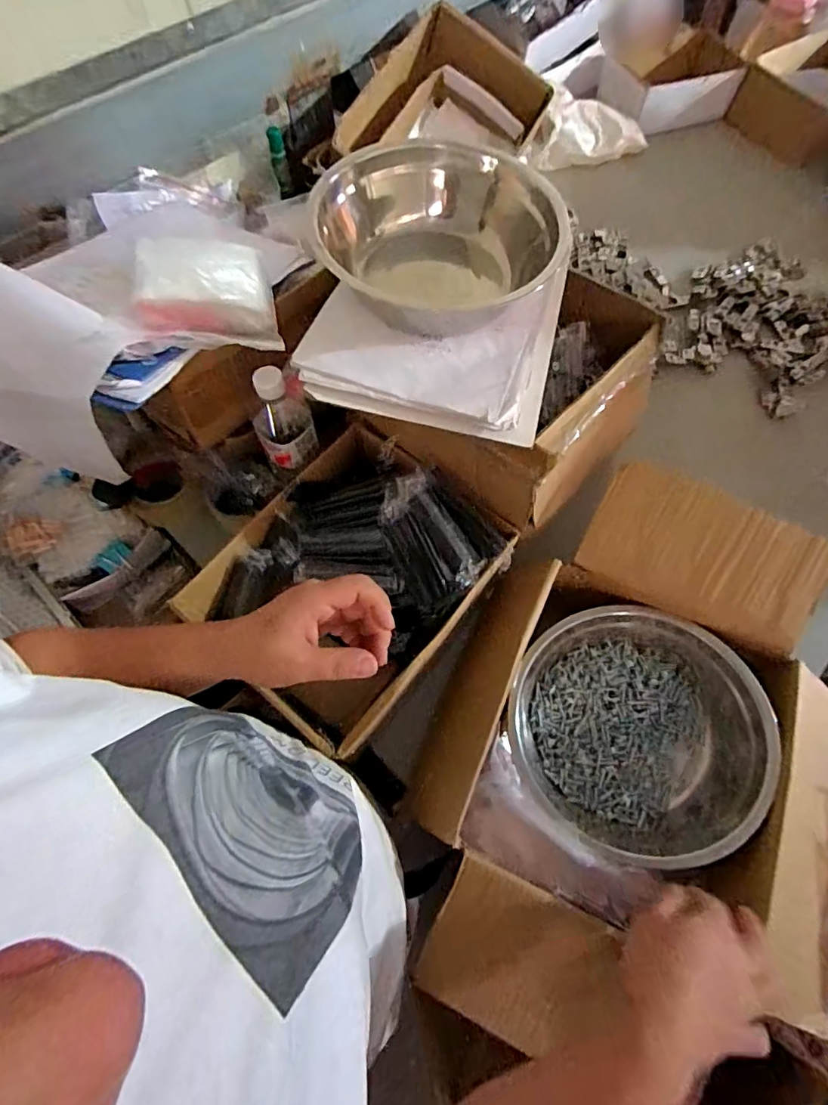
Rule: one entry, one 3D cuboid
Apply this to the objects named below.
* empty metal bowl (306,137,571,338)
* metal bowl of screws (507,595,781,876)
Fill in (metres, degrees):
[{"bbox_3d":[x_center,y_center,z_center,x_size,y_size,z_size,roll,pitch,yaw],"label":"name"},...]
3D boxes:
[{"bbox_3d":[0.023,-0.308,0.525,0.239,0.086,0.225,0,67,0],"label":"empty metal bowl"},{"bbox_3d":[0.234,0.194,0.564,0.246,0.094,0.255,0,67,0],"label":"metal bowl of screws"}]

